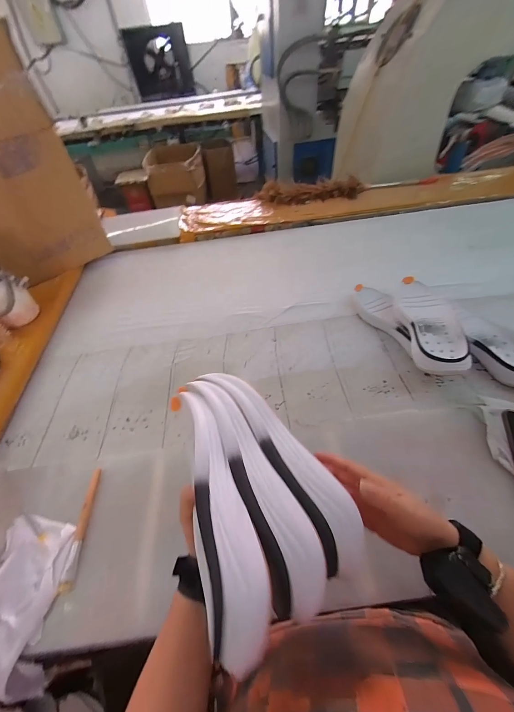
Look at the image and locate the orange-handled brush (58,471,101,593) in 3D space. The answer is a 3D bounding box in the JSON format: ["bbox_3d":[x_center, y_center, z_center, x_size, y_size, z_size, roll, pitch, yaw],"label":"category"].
[{"bbox_3d":[-0.275,0.267,0.452,0.013,0.016,0.165,-6,49,1],"label":"orange-handled brush"}]

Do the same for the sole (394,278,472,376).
[{"bbox_3d":[0.375,-0.080,0.620,0.096,0.052,0.267,1,49,7],"label":"sole"}]

